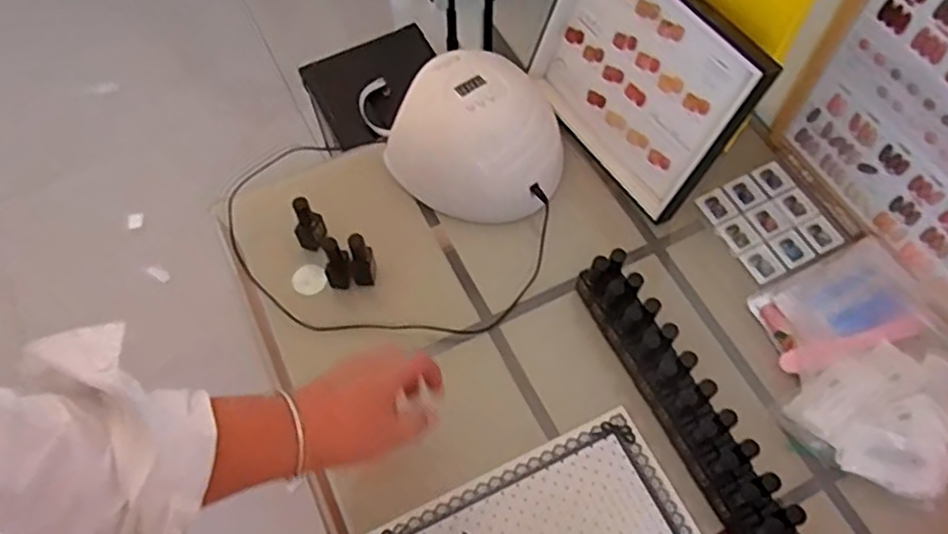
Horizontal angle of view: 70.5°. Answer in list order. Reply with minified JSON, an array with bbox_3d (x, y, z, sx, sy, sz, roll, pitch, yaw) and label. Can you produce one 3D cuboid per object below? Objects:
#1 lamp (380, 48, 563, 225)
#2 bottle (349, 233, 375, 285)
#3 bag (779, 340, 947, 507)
[{"bbox_3d":[0.007,-0.150,0.824,0.201,0.120,0.177,32,68,16],"label":"lamp"},{"bbox_3d":[-0.126,-0.007,0.753,0.028,0.079,0.028,0,63,0],"label":"bottle"},{"bbox_3d":[0.432,0.141,0.692,0.150,0.026,0.194,40,70,18],"label":"bag"}]

